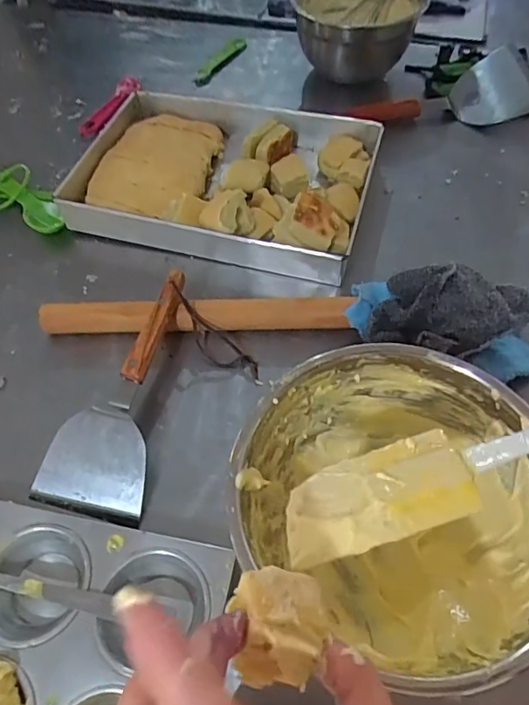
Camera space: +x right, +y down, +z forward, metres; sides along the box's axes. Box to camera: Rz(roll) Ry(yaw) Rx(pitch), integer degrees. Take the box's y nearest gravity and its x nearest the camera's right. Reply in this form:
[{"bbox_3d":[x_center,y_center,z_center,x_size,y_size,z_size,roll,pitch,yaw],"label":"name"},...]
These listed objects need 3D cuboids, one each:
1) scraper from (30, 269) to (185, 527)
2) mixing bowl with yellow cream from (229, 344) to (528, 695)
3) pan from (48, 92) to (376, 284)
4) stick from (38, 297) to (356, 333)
[{"bbox_3d":[-0.122,0.026,0.440,0.086,0.045,0.214,6,56,6],"label":"scraper"},{"bbox_3d":[0.083,0.099,0.341,0.184,0.108,0.171,-1,55,1],"label":"mixing bowl with yellow cream"},{"bbox_3d":[-0.046,-0.199,0.578,0.315,0.060,0.217,13,57,11],"label":"pan"},{"bbox_3d":[-0.065,-0.033,0.483,0.280,0.031,0.026,0,55,2],"label":"stick"}]

